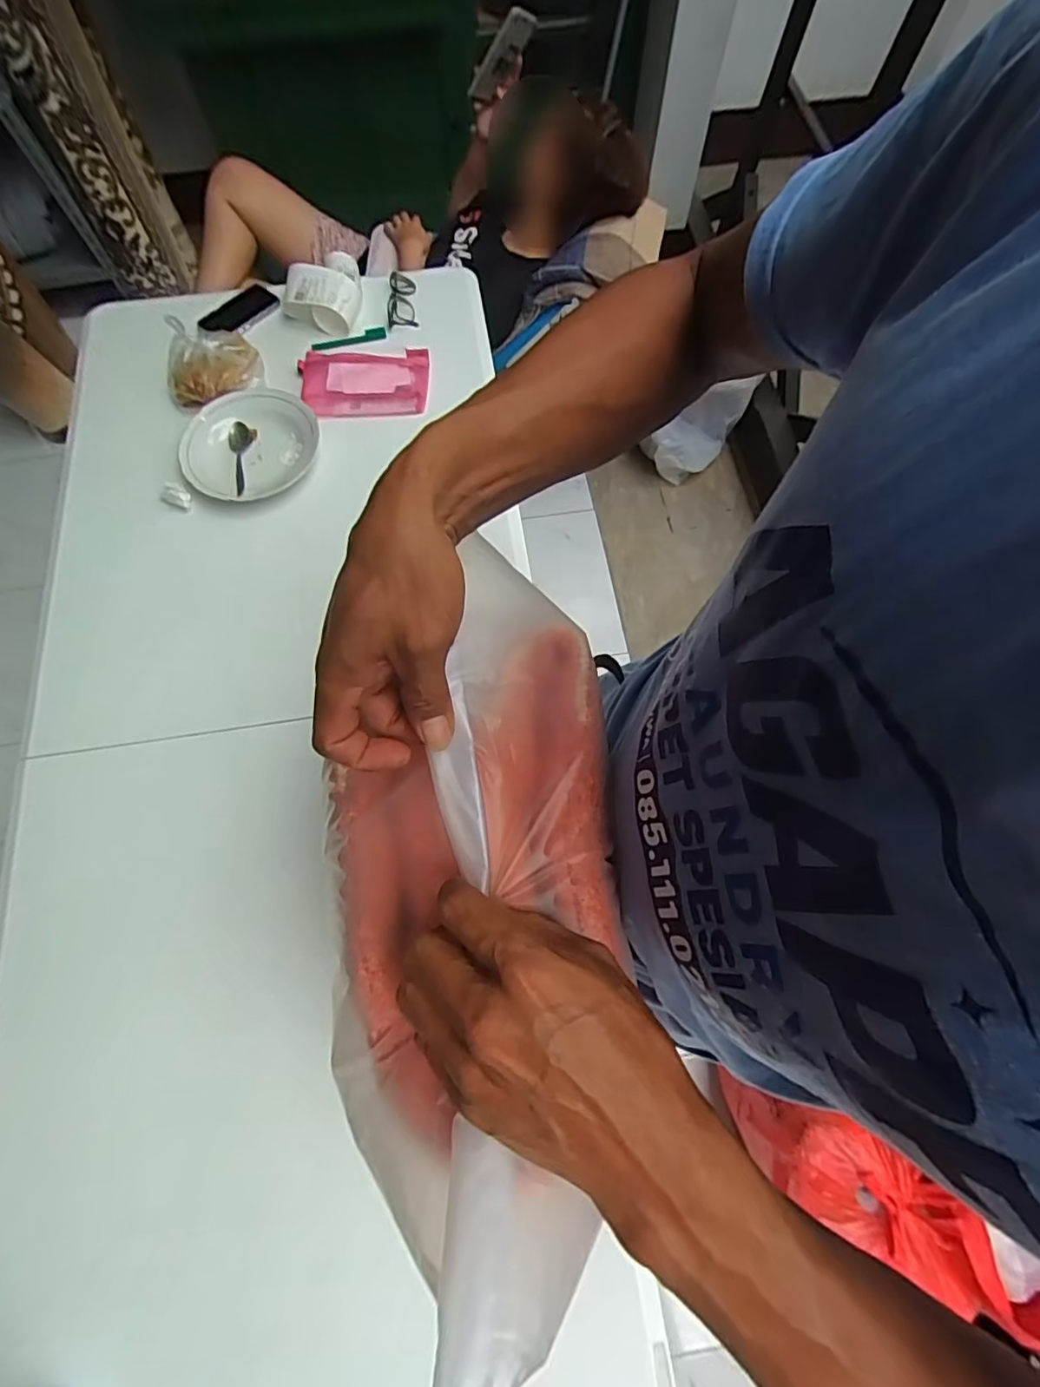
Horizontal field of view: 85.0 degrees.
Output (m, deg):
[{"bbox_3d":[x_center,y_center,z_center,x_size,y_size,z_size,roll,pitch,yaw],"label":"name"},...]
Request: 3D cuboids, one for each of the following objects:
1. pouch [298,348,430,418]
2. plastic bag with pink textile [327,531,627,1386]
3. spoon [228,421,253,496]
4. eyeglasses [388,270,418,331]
[{"bbox_3d":[-0.273,-0.552,0.998,0.215,0.018,0.134,-2,71,0],"label":"pouch"},{"bbox_3d":[-0.033,0.098,0.320,0.171,0.096,0.378,7,67,3],"label":"plastic bag with pink textile"},{"bbox_3d":[-0.464,-0.394,0.942,0.031,0.021,0.145,-12,71,-3],"label":"spoon"},{"bbox_3d":[-0.221,-0.740,1.072,0.049,0.030,0.126,-3,71,0],"label":"eyeglasses"}]

